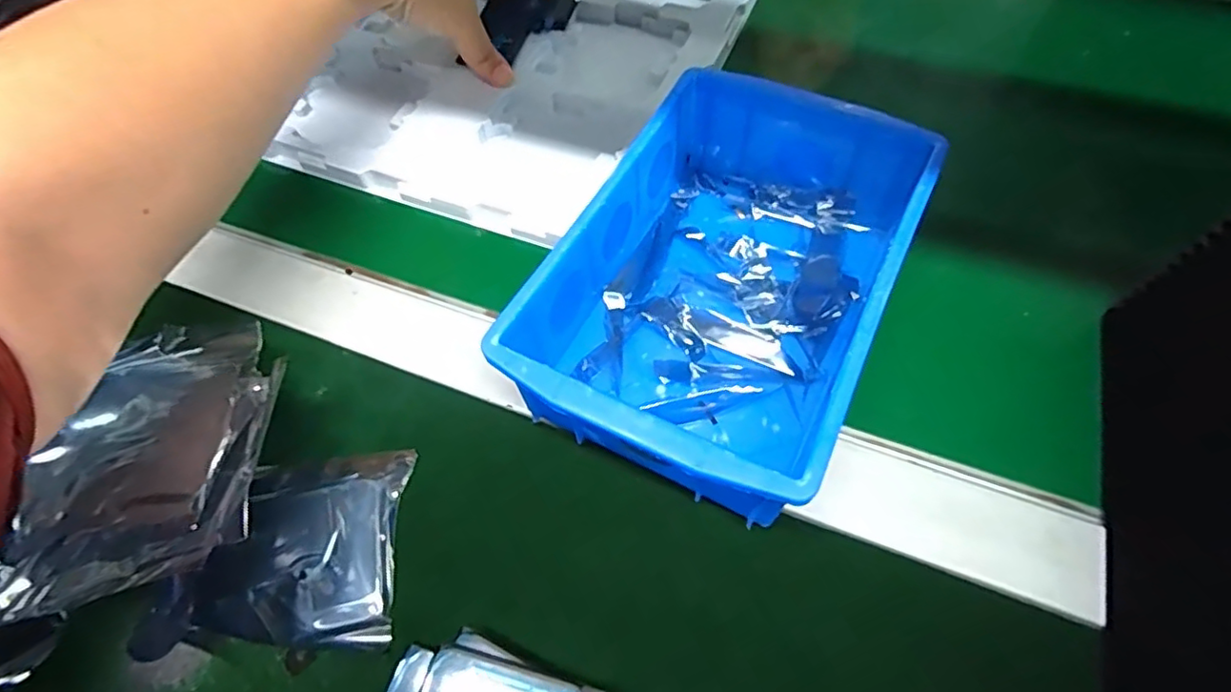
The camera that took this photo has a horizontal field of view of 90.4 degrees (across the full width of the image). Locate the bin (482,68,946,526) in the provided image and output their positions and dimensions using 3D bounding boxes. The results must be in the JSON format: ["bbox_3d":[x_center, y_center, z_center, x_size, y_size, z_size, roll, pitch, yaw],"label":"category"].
[{"bbox_3d":[0.052,-0.032,0.282,0.129,0.067,0.202,25,65,16],"label":"bin"}]

